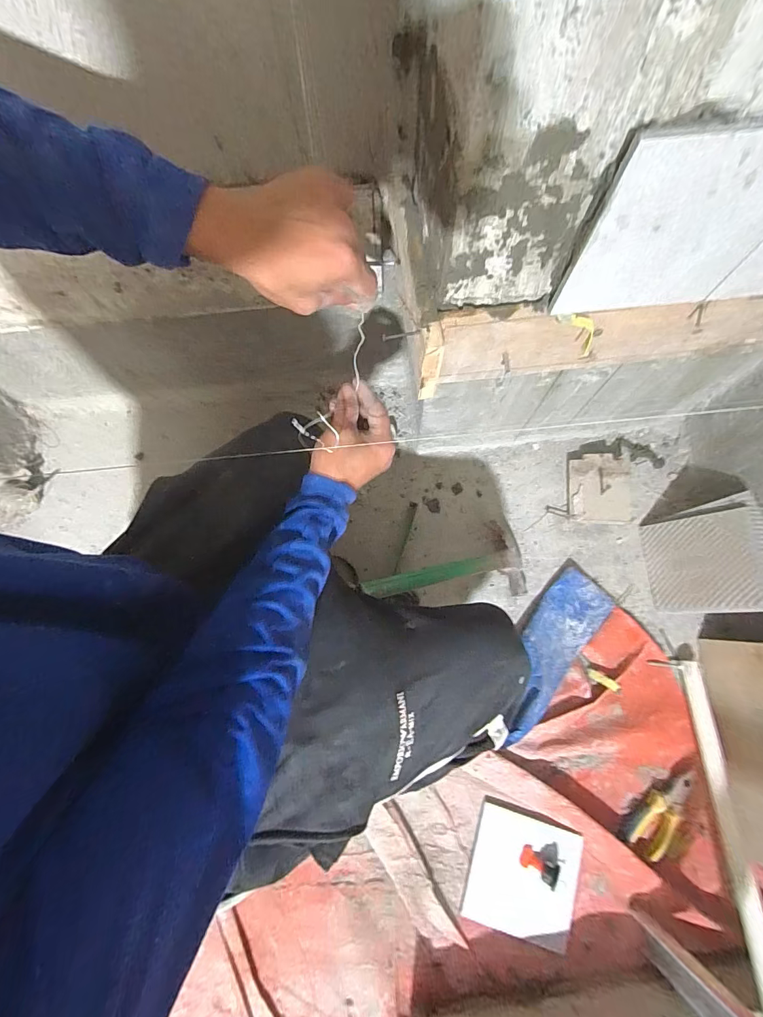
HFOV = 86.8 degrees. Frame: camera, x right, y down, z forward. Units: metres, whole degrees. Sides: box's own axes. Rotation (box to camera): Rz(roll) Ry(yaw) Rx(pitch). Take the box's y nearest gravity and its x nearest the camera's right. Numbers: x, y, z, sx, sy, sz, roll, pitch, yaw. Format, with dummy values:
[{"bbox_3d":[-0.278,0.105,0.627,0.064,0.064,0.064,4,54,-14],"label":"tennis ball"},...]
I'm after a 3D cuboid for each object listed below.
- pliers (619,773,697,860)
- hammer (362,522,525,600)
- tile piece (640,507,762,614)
[{"bbox_3d":[0.411,0.443,0.581,0.137,0.029,0.049,-30,77,-6],"label":"pliers"},{"bbox_3d":[0.101,0.096,0.614,0.305,0.050,0.120,-6,73,-34],"label":"hammer"},{"bbox_3d":[0.493,0.086,0.623,0.007,0.146,0.145,10,70,-37],"label":"tile piece"}]

